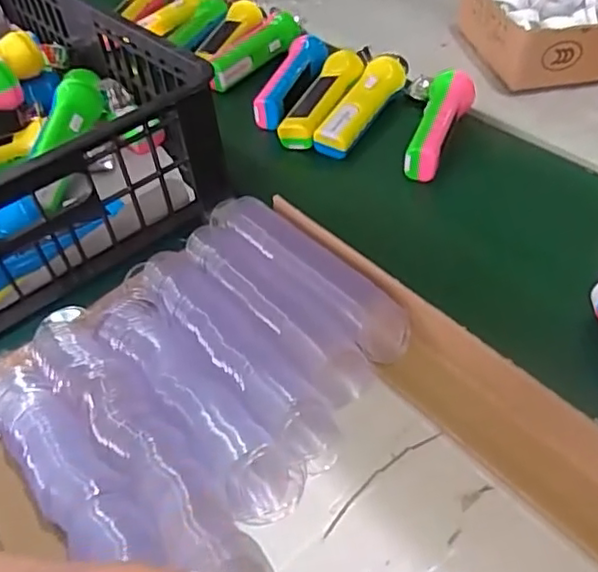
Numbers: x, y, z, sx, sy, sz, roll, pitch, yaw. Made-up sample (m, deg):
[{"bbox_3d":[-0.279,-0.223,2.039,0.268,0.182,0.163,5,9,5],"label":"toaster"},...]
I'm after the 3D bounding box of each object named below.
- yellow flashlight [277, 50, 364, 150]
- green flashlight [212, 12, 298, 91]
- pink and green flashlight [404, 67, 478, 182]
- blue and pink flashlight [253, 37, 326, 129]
[{"bbox_3d":[0.031,-0.231,0.750,0.064,0.035,0.170,22,53,24],"label":"yellow flashlight"},{"bbox_3d":[-0.067,-0.328,0.855,0.052,0.039,0.178,30,57,29],"label":"green flashlight"},{"bbox_3d":[0.160,-0.187,0.697,0.046,0.051,0.167,17,51,20],"label":"pink and green flashlight"},{"bbox_3d":[-0.005,-0.264,0.781,0.043,0.051,0.173,15,51,19],"label":"blue and pink flashlight"}]

